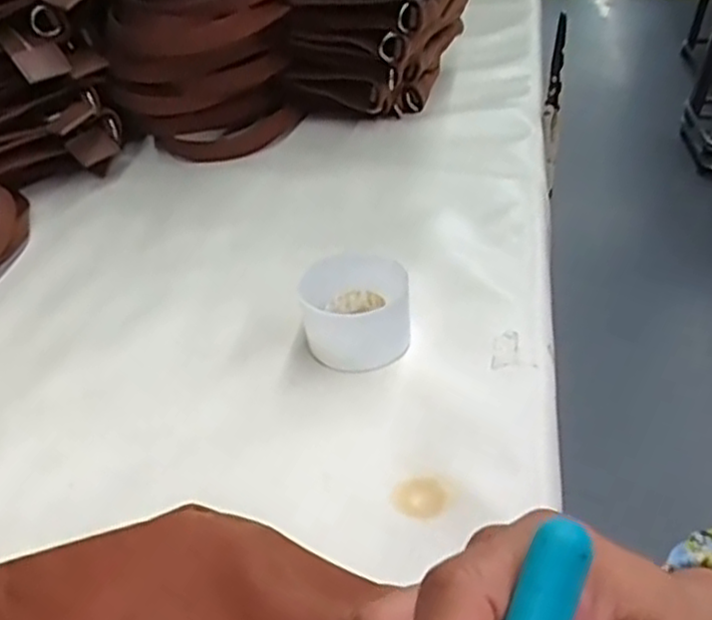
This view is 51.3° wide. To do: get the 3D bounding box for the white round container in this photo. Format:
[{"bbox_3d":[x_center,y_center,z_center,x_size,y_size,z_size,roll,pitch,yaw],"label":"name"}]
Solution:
[{"bbox_3d":[0.000,-0.003,0.426,0.060,0.034,0.068,-6,35,-3],"label":"white round container"}]

